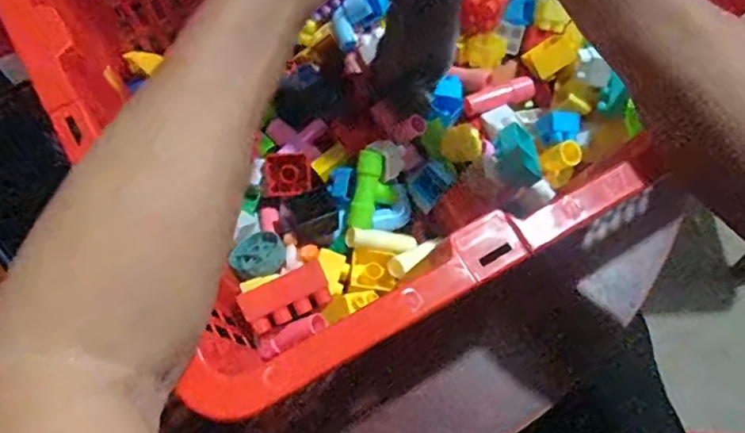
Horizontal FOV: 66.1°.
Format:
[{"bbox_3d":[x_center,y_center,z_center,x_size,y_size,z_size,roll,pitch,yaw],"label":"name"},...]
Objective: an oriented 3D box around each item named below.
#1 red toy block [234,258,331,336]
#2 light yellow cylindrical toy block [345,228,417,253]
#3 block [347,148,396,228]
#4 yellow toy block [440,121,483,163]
[{"bbox_3d":[-0.056,0.056,0.381,0.056,0.031,0.028,-25,71,-12],"label":"red toy block"},{"bbox_3d":[0.007,0.018,0.421,0.054,0.010,0.013,8,65,-26],"label":"light yellow cylindrical toy block"},{"bbox_3d":[0.002,-0.018,0.423,0.035,0.019,0.056,10,87,-17],"label":"block"},{"bbox_3d":[0.066,-0.053,0.428,0.030,0.016,0.028,-2,68,-3],"label":"yellow toy block"}]

